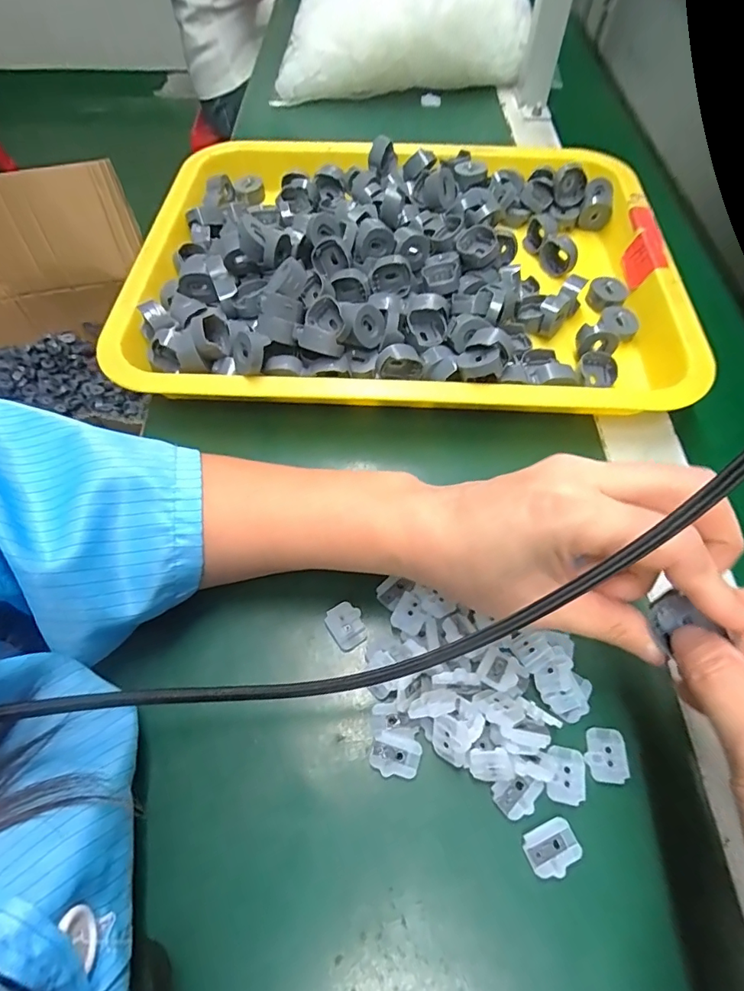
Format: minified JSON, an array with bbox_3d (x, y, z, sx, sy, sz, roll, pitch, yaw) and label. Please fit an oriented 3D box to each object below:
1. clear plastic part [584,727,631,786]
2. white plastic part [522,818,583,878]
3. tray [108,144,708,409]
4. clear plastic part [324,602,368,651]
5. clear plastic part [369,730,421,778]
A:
[{"bbox_3d":[0.105,0.115,0.218,0.018,0.004,0.022,4,59,3],"label":"clear plastic part"},{"bbox_3d":[0.074,0.144,0.200,0.022,0.004,0.017,-21,61,-13],"label":"white plastic part"},{"bbox_3d":[0.026,-0.180,0.366,0.384,0.049,0.296,2,59,1],"label":"tray"},{"bbox_3d":[-0.013,0.066,0.249,0.017,0.005,0.022,-28,63,-16],"label":"clear plastic part"},{"bbox_3d":[0.011,0.115,0.216,0.021,0.004,0.015,13,59,8],"label":"clear plastic part"}]

